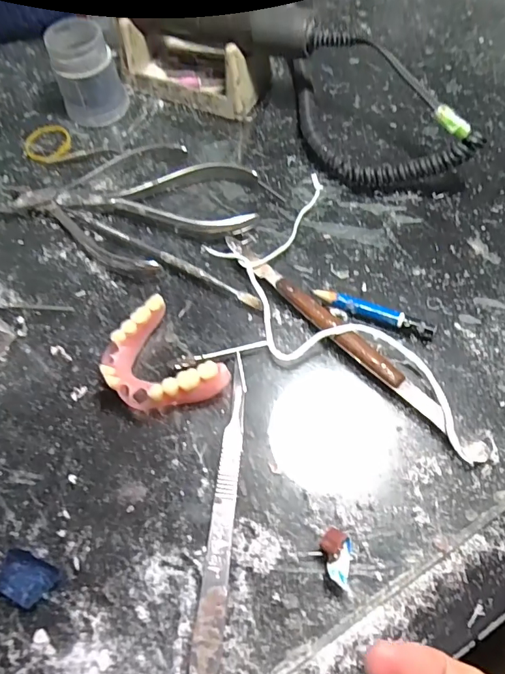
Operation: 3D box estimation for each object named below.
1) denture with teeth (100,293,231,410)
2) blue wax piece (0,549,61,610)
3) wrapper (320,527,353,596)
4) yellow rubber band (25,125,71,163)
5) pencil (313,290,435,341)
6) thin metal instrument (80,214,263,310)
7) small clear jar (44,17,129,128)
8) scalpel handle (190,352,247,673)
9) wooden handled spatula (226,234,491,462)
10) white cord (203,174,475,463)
[{"bbox_3d":[-0.047,0.014,0.232,0.047,0.019,0.060,-40,69,-17],"label":"denture with teeth"},{"bbox_3d":[-0.096,0.102,0.195,0.025,0.004,0.017,21,66,11],"label":"blue wax piece"},{"bbox_3d":[0.035,0.092,0.192,0.015,0.014,0.022,8,64,5],"label":"wrapper"},{"bbox_3d":[-0.141,-0.134,0.319,0.030,0.004,0.035,-18,65,-8],"label":"yellow rubber band"},{"bbox_3d":[0.065,-0.013,0.248,0.064,0.008,0.008,22,66,11],"label":"pencil"},{"bbox_3d":[-0.048,-0.045,0.269,0.123,0.006,0.007,27,67,14],"label":"thin metal instrument"},{"bbox_3d":[-0.113,-0.180,0.316,0.041,0.048,0.045,0,63,1],"label":"small clear jar"},{"bbox_3d":[-0.013,0.073,0.207,0.011,0.006,0.138,4,63,3],"label":"scalpel handle"},{"bbox_3d":[0.047,-0.002,0.243,0.014,0.008,0.174,-39,69,-17],"label":"wooden handled spatula"},{"bbox_3d":[0.037,-0.010,0.246,0.080,0.011,0.182,-19,65,-9],"label":"white cord"}]

